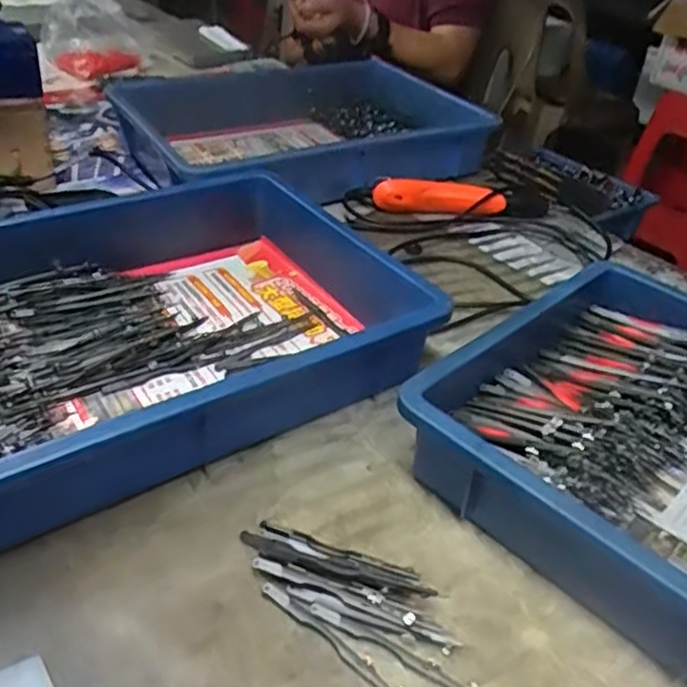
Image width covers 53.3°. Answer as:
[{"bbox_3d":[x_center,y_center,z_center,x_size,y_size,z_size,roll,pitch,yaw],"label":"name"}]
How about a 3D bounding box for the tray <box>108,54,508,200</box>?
[{"bbox_3d":[-0.045,-0.281,0.885,0.422,0.070,0.317,-16,42,-27],"label":"tray"}]

